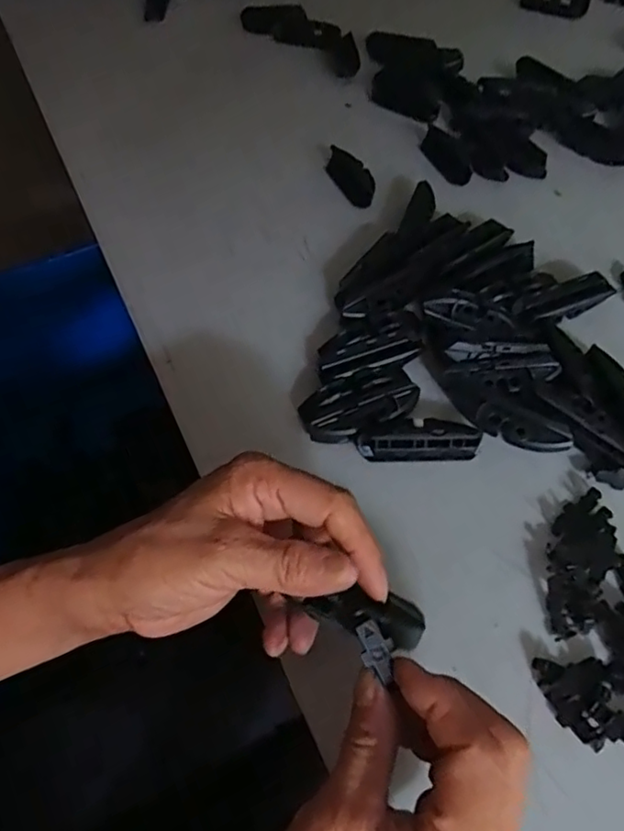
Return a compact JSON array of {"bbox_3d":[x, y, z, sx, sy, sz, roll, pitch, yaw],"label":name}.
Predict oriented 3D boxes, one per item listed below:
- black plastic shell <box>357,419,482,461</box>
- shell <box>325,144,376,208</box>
[{"bbox_3d":[0.064,0.013,0.366,0.070,0.020,0.021,-2,59,5],"label":"black plastic shell"},{"bbox_3d":[0.031,-0.198,0.507,0.024,0.012,0.070,-26,60,-10],"label":"shell"}]

